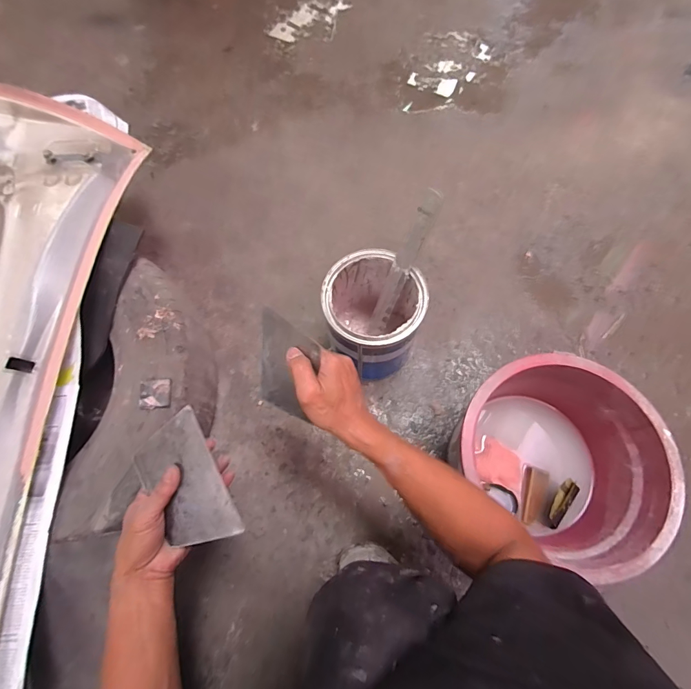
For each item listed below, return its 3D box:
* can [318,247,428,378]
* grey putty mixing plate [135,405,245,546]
[{"bbox_3d":[0.046,-0.046,0.676,0.159,0.215,0.167,0,70,0],"label":"can"},{"bbox_3d":[-0.180,0.154,0.412,0.095,0.008,0.139,-27,83,14],"label":"grey putty mixing plate"}]

